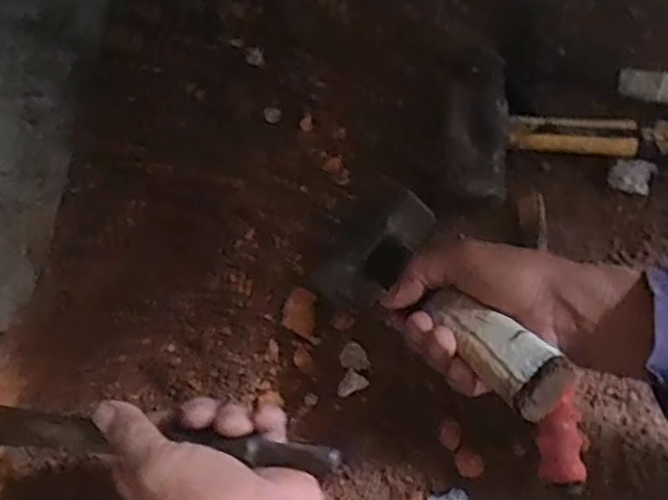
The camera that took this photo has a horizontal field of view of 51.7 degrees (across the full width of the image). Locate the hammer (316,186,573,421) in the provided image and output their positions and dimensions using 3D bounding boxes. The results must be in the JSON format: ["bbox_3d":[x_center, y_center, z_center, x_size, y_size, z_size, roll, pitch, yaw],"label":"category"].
[{"bbox_3d":[0.076,0.031,0.463,0.097,0.038,0.223,-43,36,-9],"label":"hammer"}]

